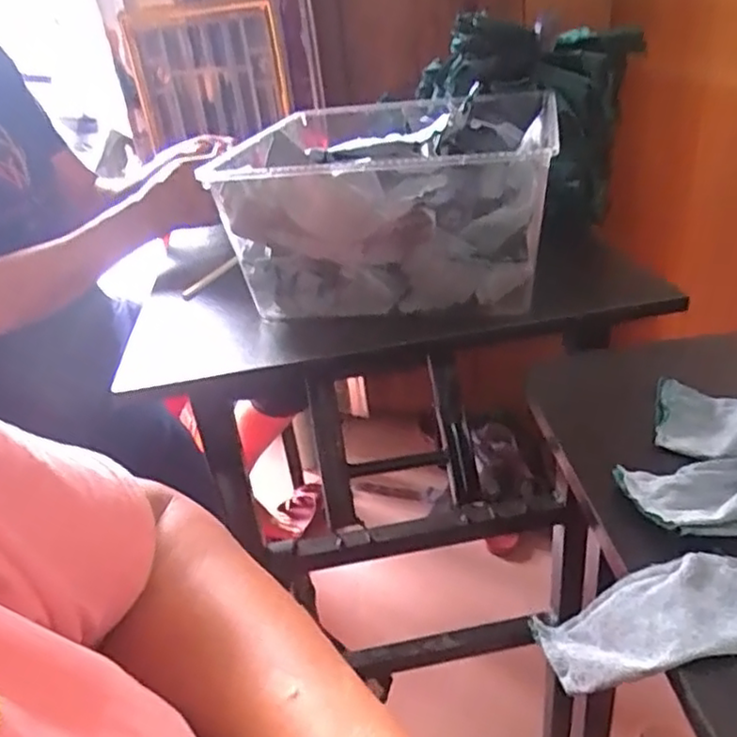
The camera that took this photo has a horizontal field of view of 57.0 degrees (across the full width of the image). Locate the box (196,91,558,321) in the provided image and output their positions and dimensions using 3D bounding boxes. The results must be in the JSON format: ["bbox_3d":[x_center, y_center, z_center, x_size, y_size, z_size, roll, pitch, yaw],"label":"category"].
[{"bbox_3d":[0.035,-0.179,0.699,0.279,0.145,0.319,0,30,14],"label":"box"}]

